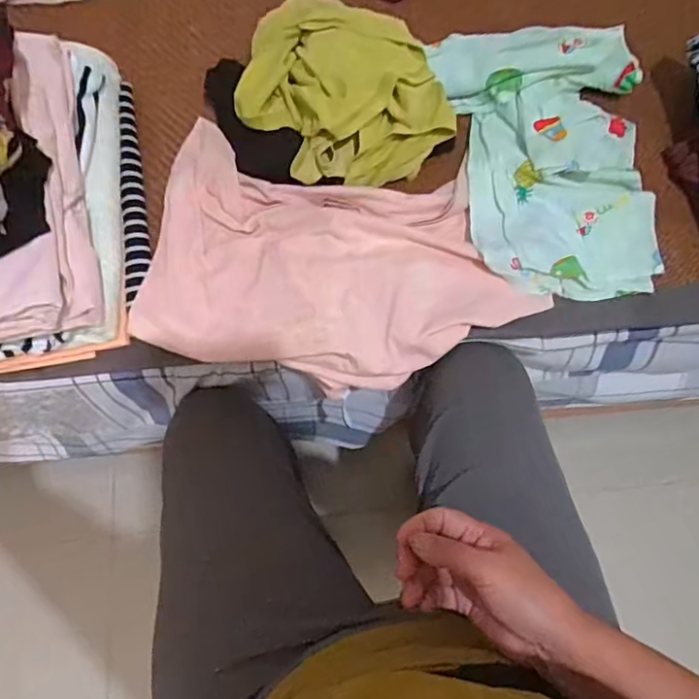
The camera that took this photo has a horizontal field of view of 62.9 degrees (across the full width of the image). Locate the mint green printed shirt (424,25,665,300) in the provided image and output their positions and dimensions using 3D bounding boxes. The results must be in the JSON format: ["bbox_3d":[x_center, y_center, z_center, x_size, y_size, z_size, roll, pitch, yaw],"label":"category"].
[{"bbox_3d":[0.228,-0.228,0.662,0.241,0.056,0.334,-2,72,-1],"label":"mint green printed shirt"}]

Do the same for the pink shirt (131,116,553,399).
[{"bbox_3d":[-0.006,-0.105,0.624,0.432,0.040,0.287,7,72,2],"label":"pink shirt"}]

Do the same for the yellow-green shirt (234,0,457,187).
[{"bbox_3d":[-0.028,-0.304,0.659,0.201,0.102,0.262,-31,75,-10],"label":"yellow-green shirt"}]

